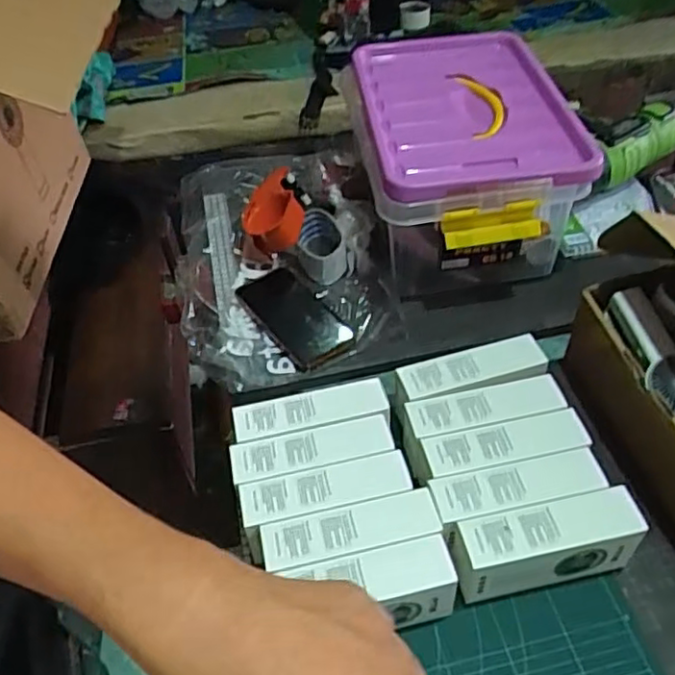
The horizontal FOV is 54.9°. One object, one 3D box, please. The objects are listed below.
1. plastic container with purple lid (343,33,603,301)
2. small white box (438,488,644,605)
[{"bbox_3d":[0.155,-0.235,0.854,0.245,0.161,0.380,-6,48,-1],"label":"plastic container with purple lid"},{"bbox_3d":[0.167,0.173,0.536,0.149,0.072,0.043,-10,49,-5],"label":"small white box"}]

